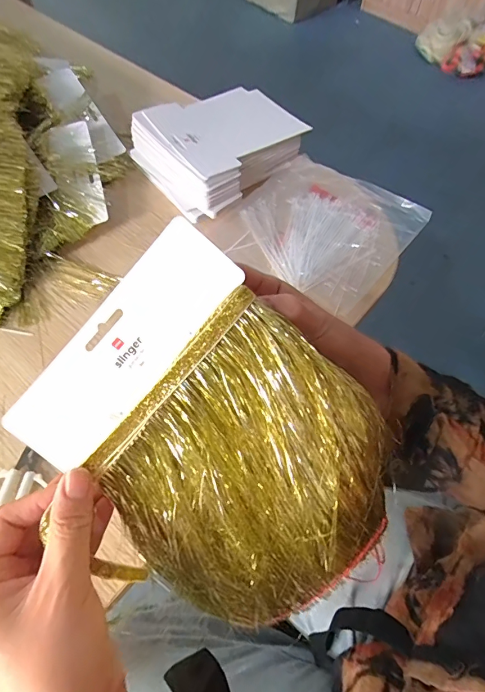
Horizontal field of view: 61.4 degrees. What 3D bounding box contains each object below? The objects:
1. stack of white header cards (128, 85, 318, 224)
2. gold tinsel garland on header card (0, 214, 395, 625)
[{"bbox_3d":[-0.030,-0.275,0.562,0.203,0.064,0.165,-38,68,-21],"label":"stack of white header cards"},{"bbox_3d":[-0.016,0.061,0.244,0.214,0.025,0.166,44,94,-1],"label":"gold tinsel garland on header card"}]

